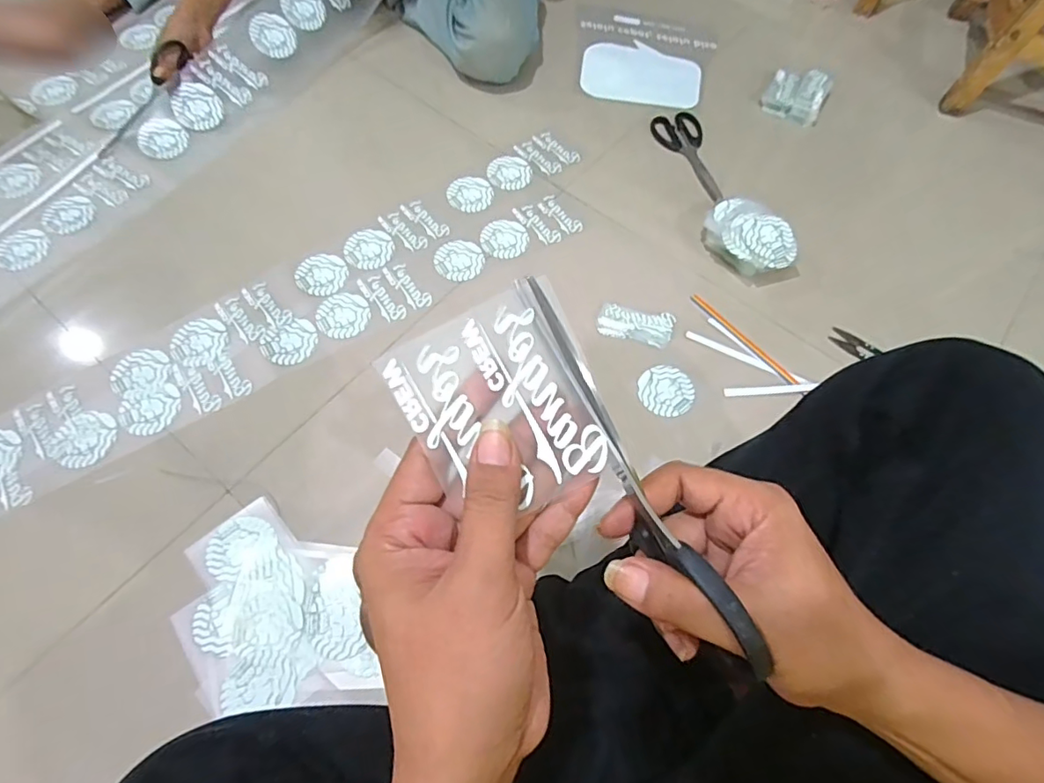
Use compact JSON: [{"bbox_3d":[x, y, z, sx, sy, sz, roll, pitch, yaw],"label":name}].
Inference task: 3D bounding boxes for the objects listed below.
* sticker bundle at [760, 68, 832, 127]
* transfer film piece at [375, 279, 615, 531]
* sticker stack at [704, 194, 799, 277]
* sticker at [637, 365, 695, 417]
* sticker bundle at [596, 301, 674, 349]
[{"bbox_3d":[0.459,-0.499,0.920,0.095,0.037,0.095,25,67,9],"label":"sticker bundle"},{"bbox_3d":[-0.006,0.007,0.242,0.081,0.007,0.088,-28,96,-8],"label":"transfer film piece"},{"bbox_3d":[0.310,-0.206,0.756,0.125,0.056,0.088,39,70,14],"label":"sticker stack"},{"bbox_3d":[0.178,-0.001,0.679,0.068,0.004,0.068,1,65,-2],"label":"sticker"},{"bbox_3d":[0.148,-0.087,0.717,0.097,0.007,0.053,13,65,4],"label":"sticker bundle"}]

